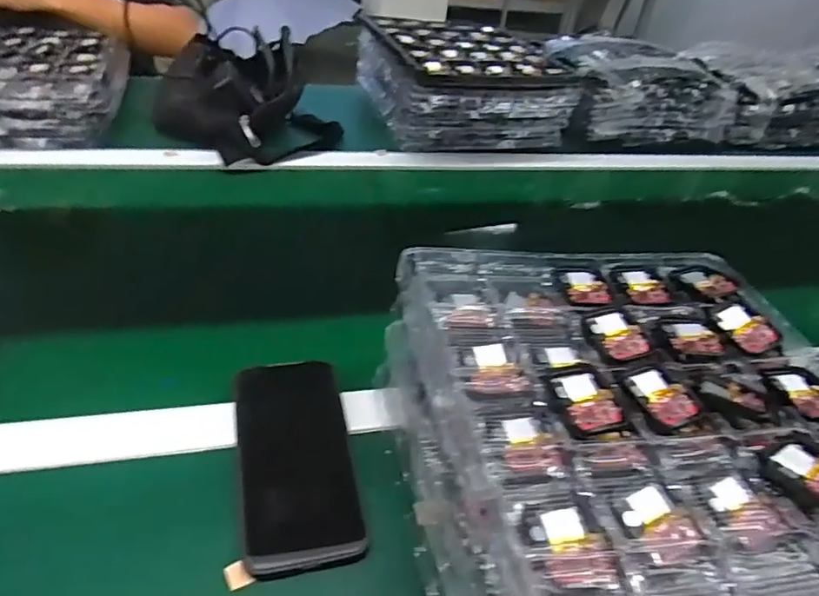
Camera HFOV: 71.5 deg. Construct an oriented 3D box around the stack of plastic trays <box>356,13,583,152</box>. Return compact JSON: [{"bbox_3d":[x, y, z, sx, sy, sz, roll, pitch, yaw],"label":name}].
[{"bbox_3d":[0.085,-0.347,0.918,0.283,0.123,0.264,-7,41,-18],"label":"stack of plastic trays"}]

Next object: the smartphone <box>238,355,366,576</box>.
[{"bbox_3d":[-0.078,0.107,0.391,0.075,0.015,0.148,-6,49,-14],"label":"smartphone"}]

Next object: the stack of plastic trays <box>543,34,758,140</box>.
[{"bbox_3d":[0.384,-0.374,1.004,0.313,0.109,0.232,-4,40,-15],"label":"stack of plastic trays"}]

